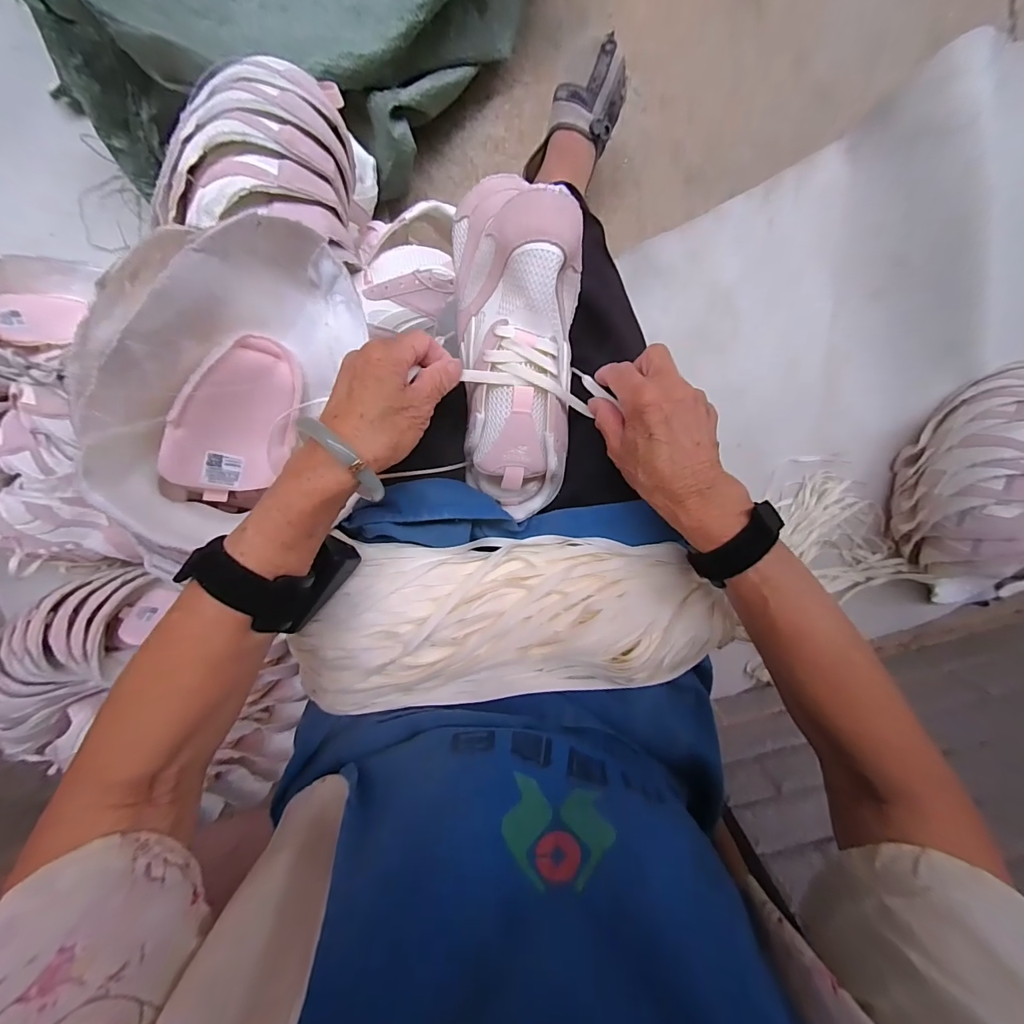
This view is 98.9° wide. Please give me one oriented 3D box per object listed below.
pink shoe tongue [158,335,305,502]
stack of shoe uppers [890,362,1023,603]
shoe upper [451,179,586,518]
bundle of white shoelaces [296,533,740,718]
[{"bbox_3d":[-0.199,-0.063,0.316,0.008,0.072,0.126,40,101,38],"label":"pink shoe tongue"},{"bbox_3d":[0.755,-0.042,0.652,0.298,0.169,0.364,33,98,-8],"label":"stack of shoe uppers"},{"bbox_3d":[0.004,-0.120,0.344,0.092,0.071,0.255,-1,106,-1],"label":"shoe upper"},{"bbox_3d":[-0.006,0.084,0.352,0.329,0.048,0.124,-6,98,0],"label":"bundle of white shoelaces"}]

